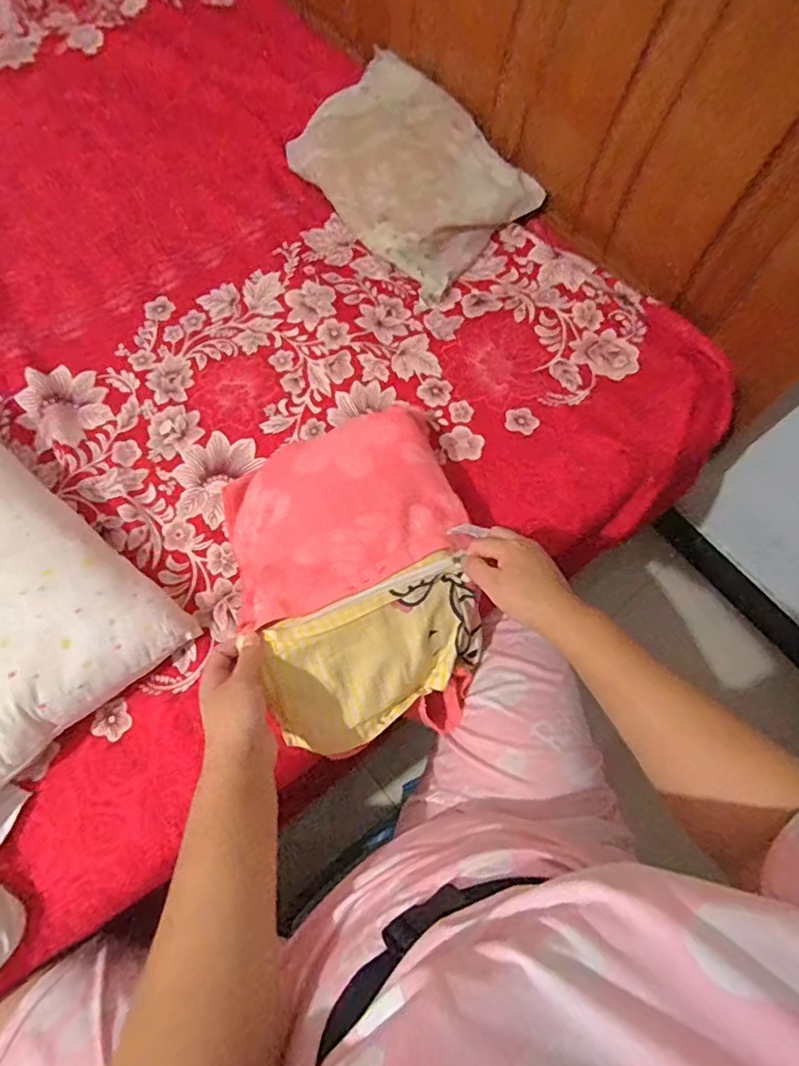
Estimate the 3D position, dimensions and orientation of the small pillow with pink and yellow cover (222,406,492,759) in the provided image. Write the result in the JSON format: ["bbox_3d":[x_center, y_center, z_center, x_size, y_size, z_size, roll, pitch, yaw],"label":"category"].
[{"bbox_3d":[-0.040,0.039,0.603,0.247,0.079,0.333,-18,69,-9],"label":"small pillow with pink and yellow cover"}]

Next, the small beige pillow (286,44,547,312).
[{"bbox_3d":[0.008,-0.552,0.855,0.235,0.097,0.369,-39,74,-16],"label":"small beige pillow"}]

